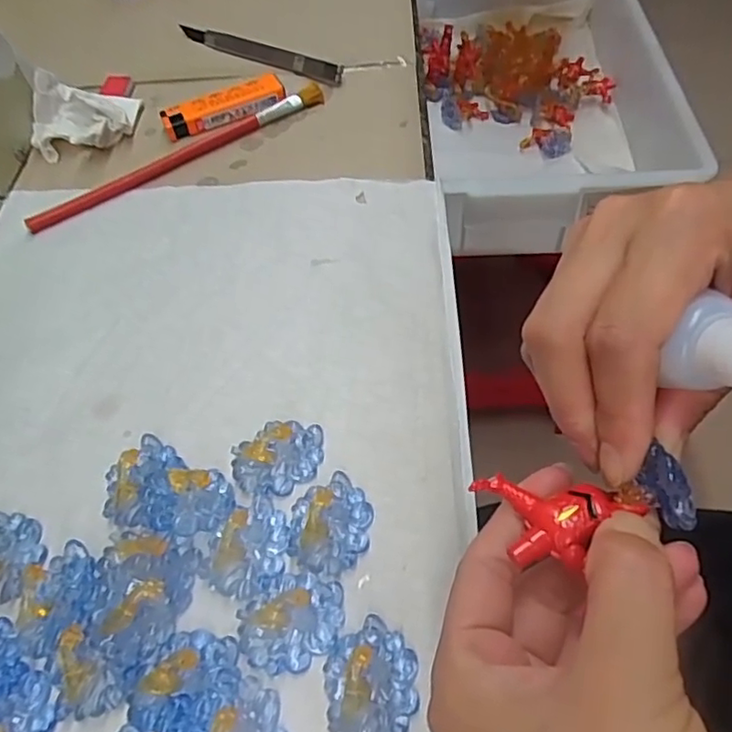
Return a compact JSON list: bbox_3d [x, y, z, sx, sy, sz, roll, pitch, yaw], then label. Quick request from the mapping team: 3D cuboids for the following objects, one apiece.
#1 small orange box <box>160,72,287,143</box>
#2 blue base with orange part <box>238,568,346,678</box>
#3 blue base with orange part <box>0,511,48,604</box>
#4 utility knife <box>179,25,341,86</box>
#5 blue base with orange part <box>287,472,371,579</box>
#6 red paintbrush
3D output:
[{"bbox_3d":[-0.092,-0.167,0.389,0.078,0.015,0.022,-21,56,-10],"label":"small orange box"},{"bbox_3d":[-0.026,0.088,0.209,0.032,0.012,0.034,-2,55,3],"label":"blue base with orange part"},{"bbox_3d":[-0.141,0.071,0.228,0.029,0.015,0.035,7,56,10],"label":"blue base with orange part"},{"bbox_3d":[-0.078,-0.225,0.429,0.144,0.009,0.014,27,61,21],"label":"utility knife"},{"bbox_3d":[-0.013,0.060,0.230,0.030,0.006,0.038,4,56,8],"label":"blue base with orange part"},{"bbox_3d":[-0.111,-0.132,0.370,0.197,0.009,0.015,-34,59,-18],"label":"red paintbrush"}]

